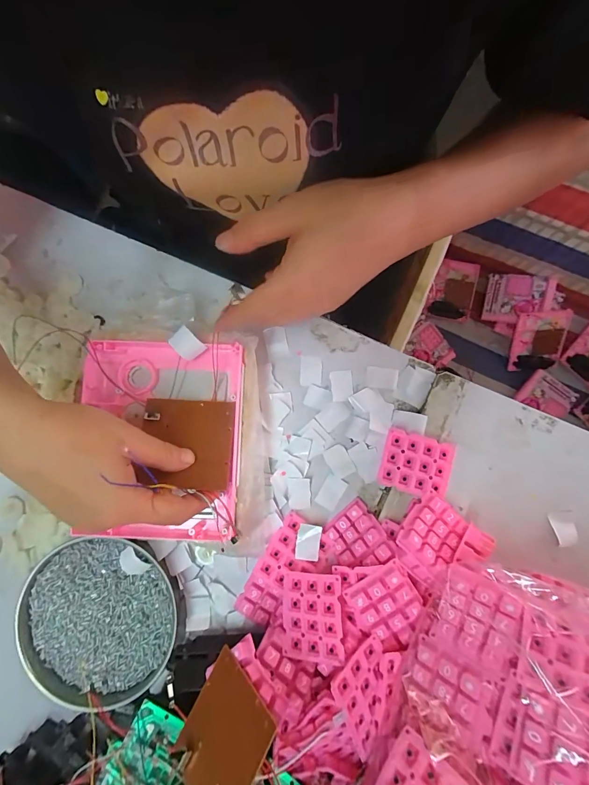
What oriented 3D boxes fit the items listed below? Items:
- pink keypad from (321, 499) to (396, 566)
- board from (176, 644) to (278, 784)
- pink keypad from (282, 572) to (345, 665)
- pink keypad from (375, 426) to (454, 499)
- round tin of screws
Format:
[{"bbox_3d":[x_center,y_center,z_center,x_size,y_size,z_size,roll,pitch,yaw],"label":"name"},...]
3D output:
[{"bbox_3d":[0.052,0.128,0.299,0.048,0.009,0.054,-40,48,5],"label":"pink keypad"},{"bbox_3d":[-0.049,0.230,0.234,0.004,0.071,0.071,36,75,-34],"label":"board"},{"bbox_3d":[0.013,0.176,0.274,0.051,0.004,0.058,-13,66,27],"label":"pink keypad"},{"bbox_3d":[0.106,0.063,0.306,0.057,0.013,0.050,17,84,4],"label":"pink keypad"},{"bbox_3d":[-0.170,0.198,0.308,0.130,0.035,0.129,0,83,2],"label":"round tin of screws"}]

